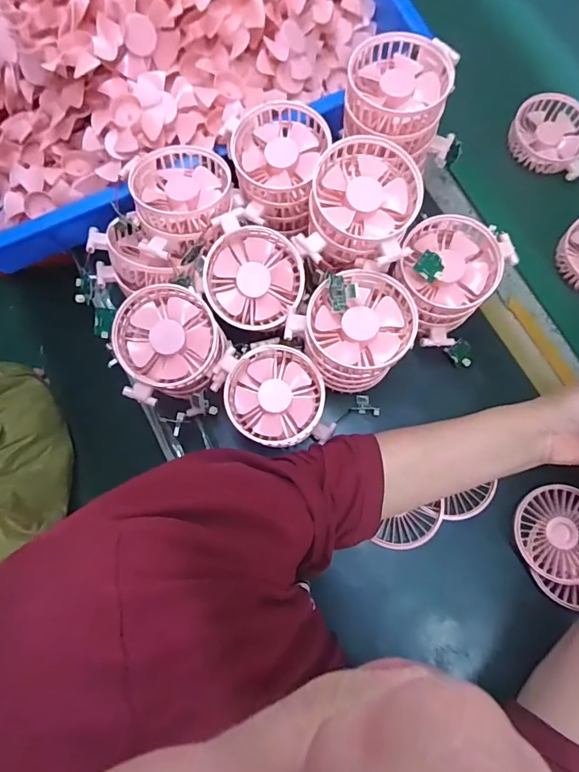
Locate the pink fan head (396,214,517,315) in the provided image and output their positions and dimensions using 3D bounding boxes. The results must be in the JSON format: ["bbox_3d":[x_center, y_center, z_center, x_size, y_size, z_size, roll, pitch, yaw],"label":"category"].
[{"bbox_3d":[0.149,-0.113,0.417,0.090,0.036,0.087,0,77,-1],"label":"pink fan head"}]

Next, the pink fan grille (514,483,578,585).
[{"bbox_3d":[0.263,0.141,0.435,0.089,0.010,0.086,0,77,-1],"label":"pink fan grille"}]

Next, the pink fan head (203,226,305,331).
[{"bbox_3d":[-0.036,-0.103,0.423,0.086,0.038,0.086,0,103,1],"label":"pink fan head"}]

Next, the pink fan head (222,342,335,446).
[{"bbox_3d":[-0.011,0.010,0.439,0.099,0.053,0.093,-9,77,-3],"label":"pink fan head"}]

